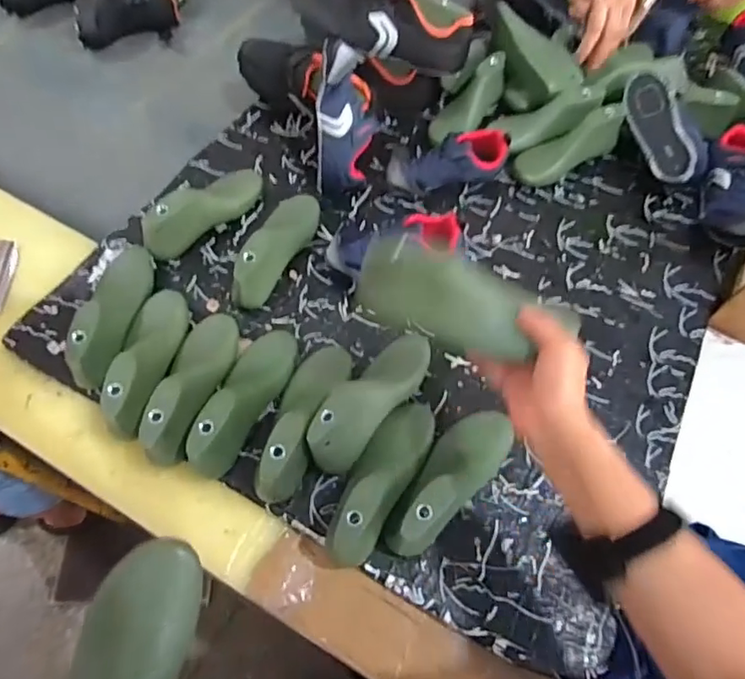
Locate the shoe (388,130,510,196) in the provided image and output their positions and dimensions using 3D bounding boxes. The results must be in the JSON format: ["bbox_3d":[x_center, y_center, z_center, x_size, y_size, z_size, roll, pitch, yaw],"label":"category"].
[{"bbox_3d":[0.112,-0.262,0.815,0.174,0.079,0.068,-8,63,-6],"label":"shoe"}]

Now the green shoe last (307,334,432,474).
[{"bbox_3d":[-0.001,0.067,0.633,0.064,0.091,0.197,34,66,15],"label":"green shoe last"}]

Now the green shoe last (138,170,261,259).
[{"bbox_3d":[-0.237,-0.188,0.769,0.056,0.081,0.196,38,67,16],"label":"green shoe last"}]

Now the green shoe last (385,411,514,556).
[{"bbox_3d":[0.083,0.146,0.591,0.071,0.072,0.195,39,68,17],"label":"green shoe last"}]

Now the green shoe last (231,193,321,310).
[{"bbox_3d":[-0.129,-0.129,0.735,0.049,0.077,0.200,22,64,9],"label":"green shoe last"}]

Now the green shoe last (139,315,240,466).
[{"bbox_3d":[-0.212,0.047,0.642,0.066,0.065,0.194,11,46,4],"label":"green shoe last"}]

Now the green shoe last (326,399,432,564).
[{"bbox_3d":[0.011,0.144,0.586,0.060,0.076,0.194,28,65,12],"label":"green shoe last"}]

